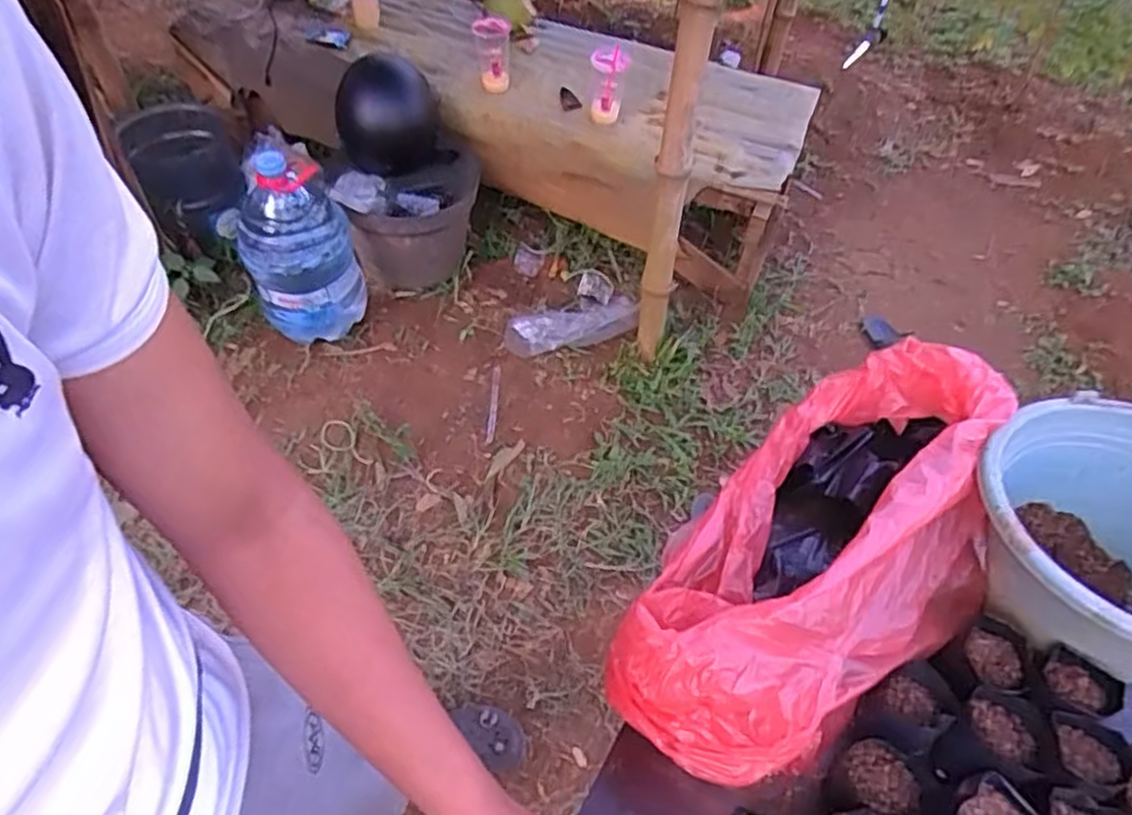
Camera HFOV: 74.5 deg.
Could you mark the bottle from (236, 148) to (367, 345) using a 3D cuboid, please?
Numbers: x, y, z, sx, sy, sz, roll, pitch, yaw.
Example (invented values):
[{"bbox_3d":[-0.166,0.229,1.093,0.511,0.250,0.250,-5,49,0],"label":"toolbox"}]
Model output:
[{"bbox_3d":[-0.610,-0.366,1.725,0.232,0.431,0.198,-13,56,-12],"label":"bottle"}]

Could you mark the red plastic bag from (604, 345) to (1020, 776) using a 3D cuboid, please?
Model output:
[{"bbox_3d":[0.229,0.123,0.645,0.447,0.145,0.214,-36,63,-26],"label":"red plastic bag"}]

